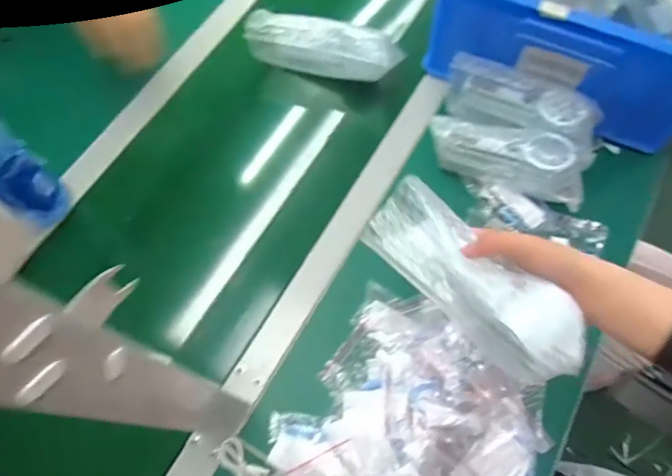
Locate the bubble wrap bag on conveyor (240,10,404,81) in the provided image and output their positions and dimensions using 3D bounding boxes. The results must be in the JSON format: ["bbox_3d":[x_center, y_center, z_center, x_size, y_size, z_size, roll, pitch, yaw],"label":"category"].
[{"bbox_3d":[-0.020,-0.264,0.658,0.215,0.055,0.053,15,70,5],"label":"bubble wrap bag on conveyor"}]

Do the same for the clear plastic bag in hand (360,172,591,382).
[{"bbox_3d":[0.109,0.029,0.385,0.071,0.031,0.191,-38,63,-13],"label":"clear plastic bag in hand"}]

